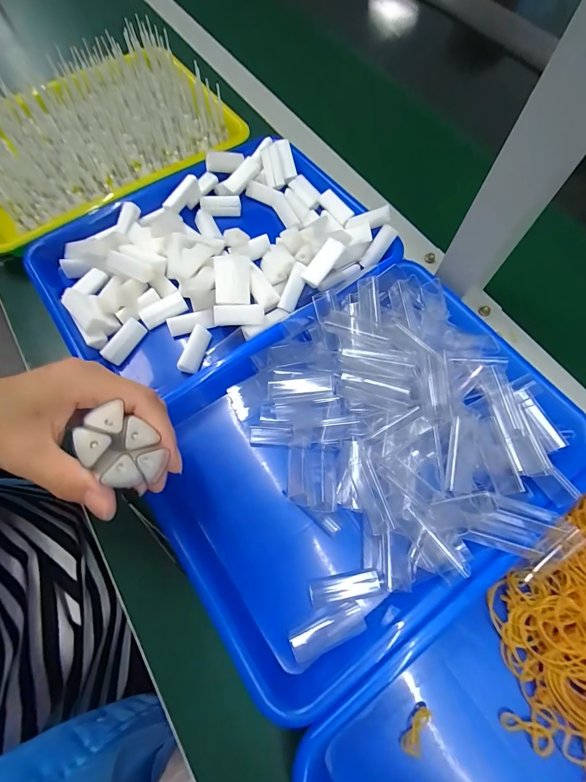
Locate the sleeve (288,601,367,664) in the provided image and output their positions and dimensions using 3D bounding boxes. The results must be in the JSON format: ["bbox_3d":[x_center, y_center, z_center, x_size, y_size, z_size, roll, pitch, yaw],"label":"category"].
[{"bbox_3d":[0.025,0.174,0.251,0.055,0.012,0.018,-23,70,-9],"label":"sleeve"}]

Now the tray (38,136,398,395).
[{"bbox_3d":[-0.082,-0.143,0.360,0.322,0.046,0.218,-31,71,-12],"label":"tray"}]

